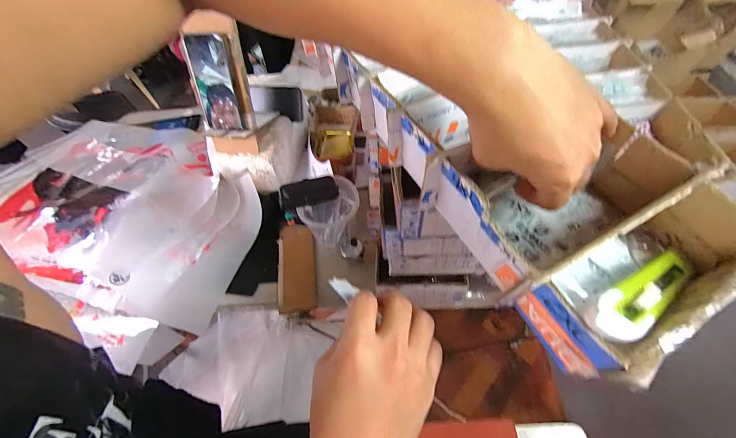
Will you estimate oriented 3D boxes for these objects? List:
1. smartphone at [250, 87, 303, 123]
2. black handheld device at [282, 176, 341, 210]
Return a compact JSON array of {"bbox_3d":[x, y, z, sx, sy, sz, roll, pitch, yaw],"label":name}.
[{"bbox_3d":[-0.207,-0.260,0.758,0.127,0.070,0.010,8,24,17],"label":"smartphone"},{"bbox_3d":[-0.110,-0.050,0.629,0.103,0.025,0.051,-15,78,-12],"label":"black handheld device"}]

